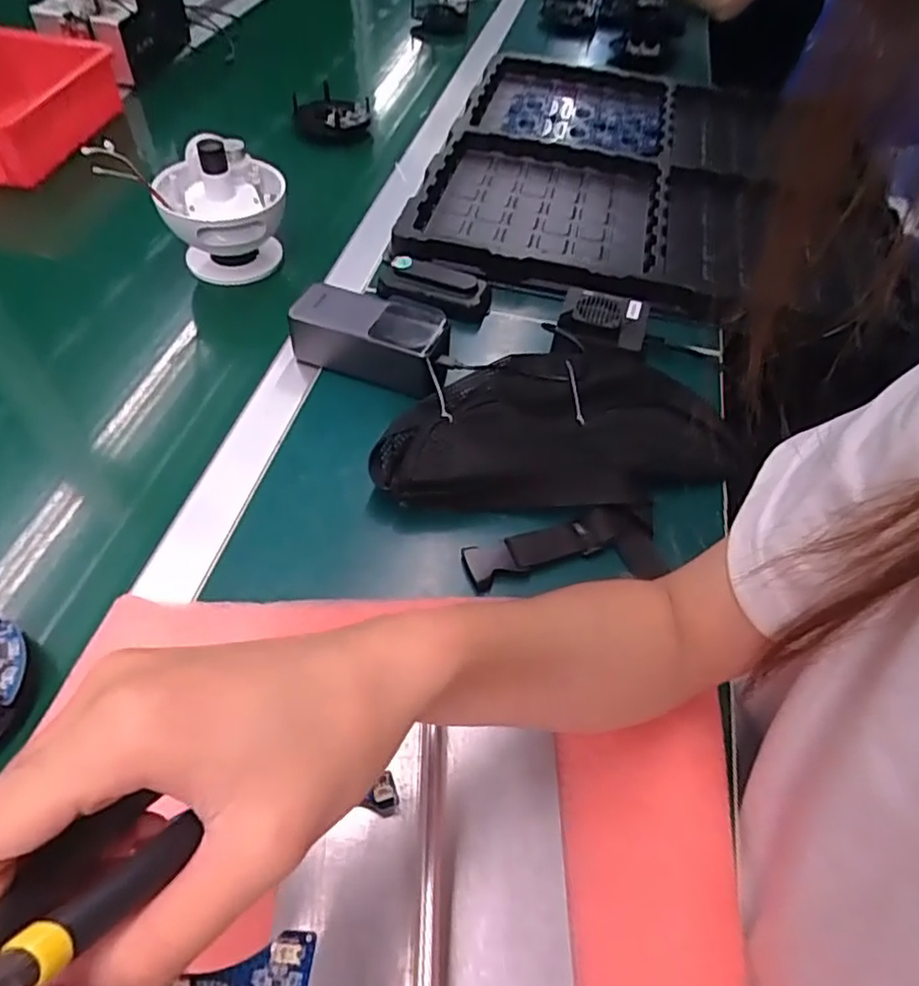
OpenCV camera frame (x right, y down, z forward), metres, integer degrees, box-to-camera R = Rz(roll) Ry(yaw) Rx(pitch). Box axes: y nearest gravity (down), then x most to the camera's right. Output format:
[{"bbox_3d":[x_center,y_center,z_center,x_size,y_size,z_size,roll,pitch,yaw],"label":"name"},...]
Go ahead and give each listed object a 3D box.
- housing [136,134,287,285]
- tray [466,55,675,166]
[{"bbox_3d":[-0.225,-0.264,0.636,0.111,0.141,0.098,-12,55,-12],"label":"housing"},{"bbox_3d":[0.166,-0.565,0.936,0.277,0.031,0.323,10,54,7],"label":"tray"}]

